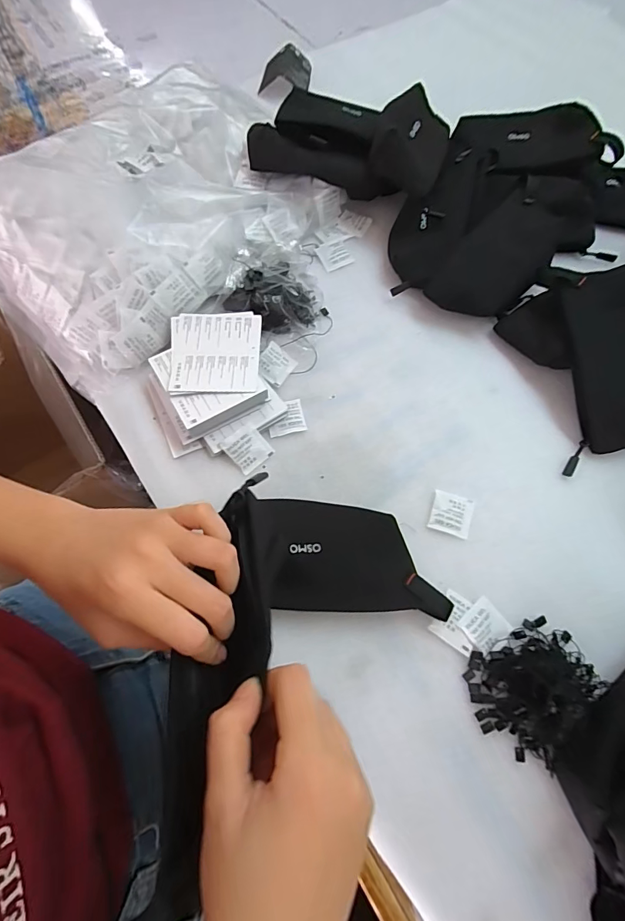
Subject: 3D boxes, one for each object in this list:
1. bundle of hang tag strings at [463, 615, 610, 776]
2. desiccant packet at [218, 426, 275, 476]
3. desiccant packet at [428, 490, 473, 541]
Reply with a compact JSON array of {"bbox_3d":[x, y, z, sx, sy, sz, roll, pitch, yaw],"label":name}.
[{"bbox_3d":[0.183,0.182,0.342,0.085,0.035,0.103,42,73,16],"label":"bundle of hang tag strings"},{"bbox_3d":[-0.067,-0.012,0.430,0.039,0.005,0.042,-43,91,-19],"label":"desiccant packet"},{"bbox_3d":[0.136,0.052,0.413,0.039,0.005,0.041,17,68,7],"label":"desiccant packet"}]

